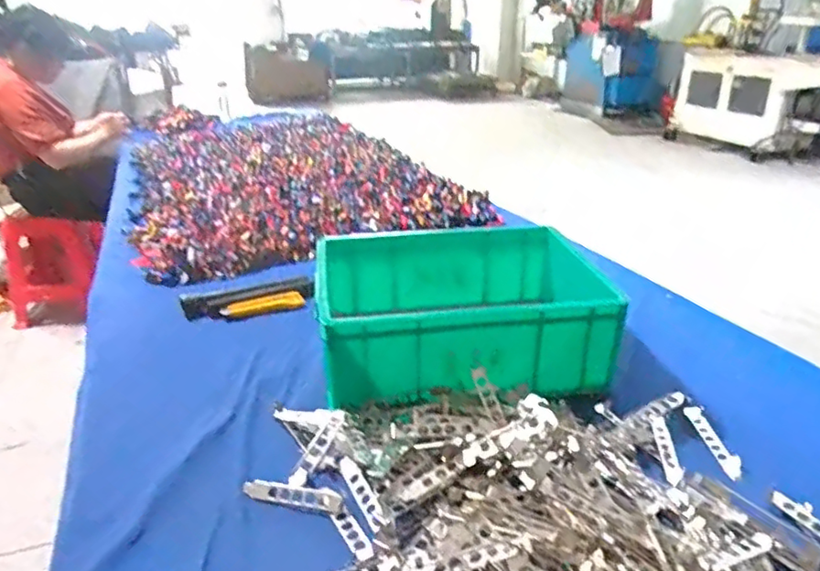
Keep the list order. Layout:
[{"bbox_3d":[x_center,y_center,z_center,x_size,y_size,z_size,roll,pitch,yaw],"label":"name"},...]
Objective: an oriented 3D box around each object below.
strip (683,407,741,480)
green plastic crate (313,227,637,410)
[{"bbox_3d":[0.373,0.191,0.741,0.026,0.008,0.118,-2,30,-5],"label":"strip"},{"bbox_3d":[0.069,0.036,0.916,0.410,0.136,0.316,-5,26,-11],"label":"green plastic crate"}]

